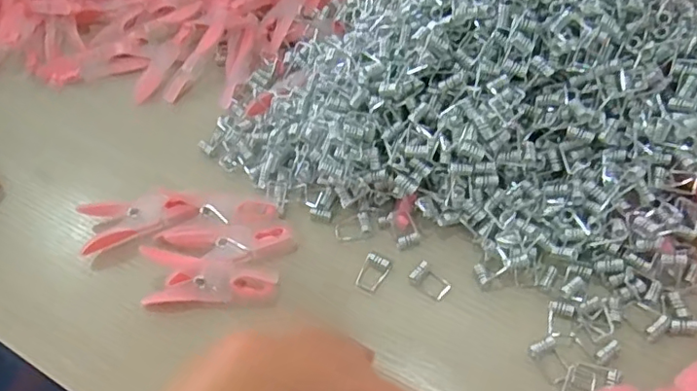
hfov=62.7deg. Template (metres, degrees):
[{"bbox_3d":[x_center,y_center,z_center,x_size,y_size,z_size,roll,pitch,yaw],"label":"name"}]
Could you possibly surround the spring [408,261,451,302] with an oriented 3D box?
[{"bbox_3d":[0.047,0.049,0.331,0.023,0.006,0.014,34,64,26],"label":"spring"}]

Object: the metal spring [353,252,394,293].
[{"bbox_3d":[0.014,0.045,0.337,0.016,0.007,0.022,21,59,20],"label":"metal spring"}]

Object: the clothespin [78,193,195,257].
[{"bbox_3d":[-0.137,0.011,0.371,0.072,0.010,0.037,-17,54,-7],"label":"clothespin"}]

